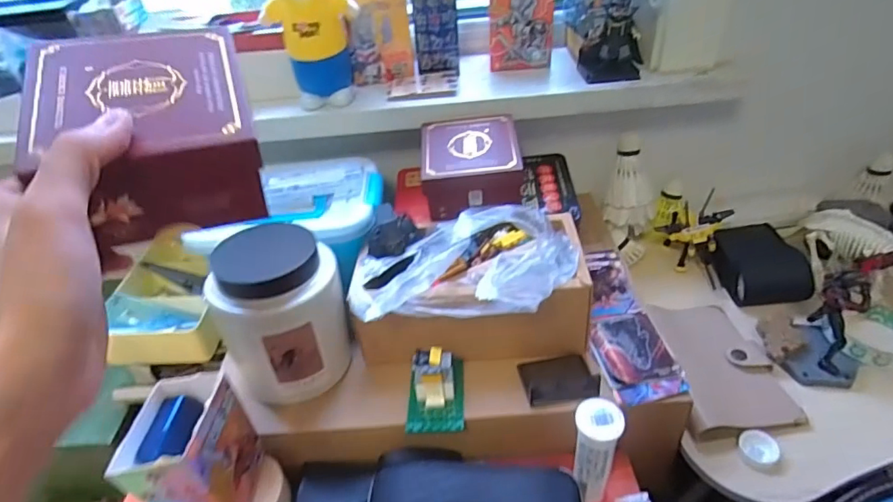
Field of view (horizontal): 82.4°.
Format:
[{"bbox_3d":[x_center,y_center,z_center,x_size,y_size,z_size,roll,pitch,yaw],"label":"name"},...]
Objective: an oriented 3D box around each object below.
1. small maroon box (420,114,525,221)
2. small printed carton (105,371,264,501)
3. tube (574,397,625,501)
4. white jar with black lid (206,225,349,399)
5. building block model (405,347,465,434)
[{"bbox_3d":[0.027,-0.091,0.546,0.106,0.070,0.096,-4,39,2],"label":"small maroon box"},{"bbox_3d":[-0.188,0.153,0.384,0.057,0.103,0.082,-3,39,4],"label":"small printed carton"},{"bbox_3d":[0.114,0.160,0.397,0.031,0.108,0.030,-3,39,3],"label":"tube"},{"bbox_3d":[-0.145,0.056,0.453,0.102,0.125,0.098,-3,39,3],"label":"white jar with black lid"},{"bbox_3d":[-0.010,0.113,0.436,0.047,0.052,0.072,-3,39,4],"label":"building block model"}]

